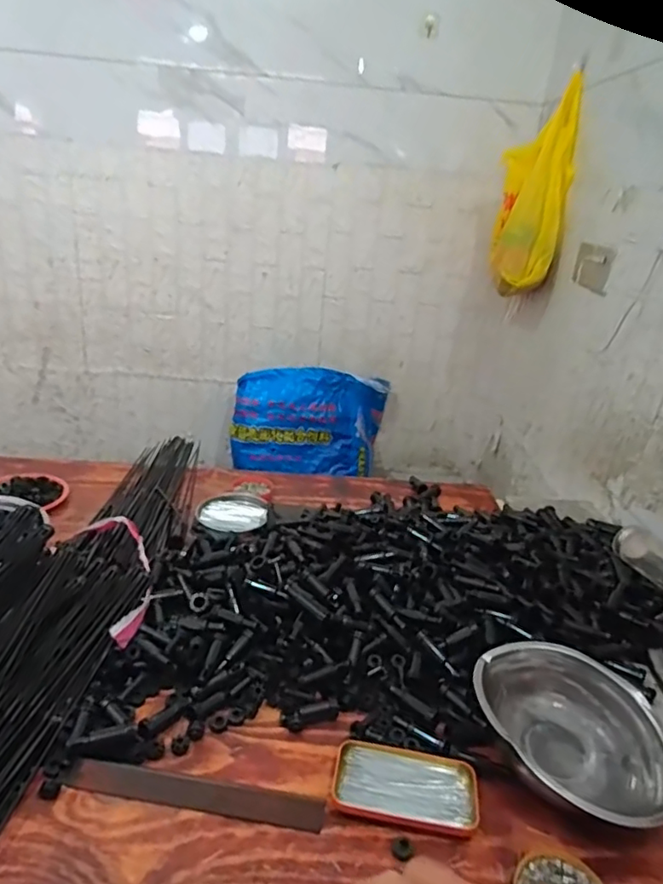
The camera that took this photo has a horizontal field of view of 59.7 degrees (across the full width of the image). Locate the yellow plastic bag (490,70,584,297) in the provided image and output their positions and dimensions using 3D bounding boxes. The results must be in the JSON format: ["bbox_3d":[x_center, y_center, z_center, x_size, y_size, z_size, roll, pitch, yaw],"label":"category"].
[{"bbox_3d":[0.532,-0.648,1.520,0.144,0.480,0.177,6,21,3],"label":"yellow plastic bag"}]

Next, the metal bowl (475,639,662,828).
[{"bbox_3d":[0.253,0.317,0.623,0.212,0.094,0.154,18,25,31],"label":"metal bowl"}]

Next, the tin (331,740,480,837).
[{"bbox_3d":[0.075,0.349,0.592,0.141,0.019,0.074,7,21,7],"label":"tin"}]

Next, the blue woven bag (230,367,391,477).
[{"bbox_3d":[-0.060,-0.058,1.913,0.523,0.345,0.164,0,21,-13],"label":"blue woven bag"}]

